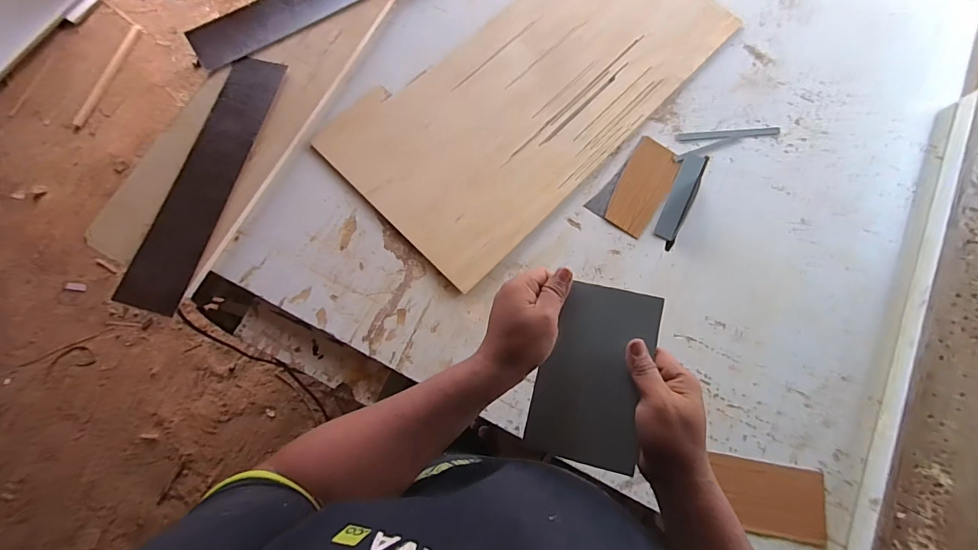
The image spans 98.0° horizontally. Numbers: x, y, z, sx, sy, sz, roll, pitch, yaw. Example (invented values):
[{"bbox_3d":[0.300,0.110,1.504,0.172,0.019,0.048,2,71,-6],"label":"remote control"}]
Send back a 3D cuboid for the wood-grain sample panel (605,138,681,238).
[{"bbox_3d":[0.280,-0.160,0.774,0.087,0.006,0.183,27,78,5],"label":"wood-grain sample panel"}]

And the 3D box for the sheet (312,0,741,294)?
[{"bbox_3d":[0.090,-0.356,0.810,0.753,0.018,0.390,-44,82,-8],"label":"sheet"}]

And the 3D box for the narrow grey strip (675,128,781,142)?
[{"bbox_3d":[0.458,-0.269,0.810,0.201,0.004,0.019,-3,77,-2],"label":"narrow grey strip"}]

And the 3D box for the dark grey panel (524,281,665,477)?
[{"bbox_3d":[0.107,0.098,0.433,0.105,0.012,0.173,13,80,8],"label":"dark grey panel"}]

